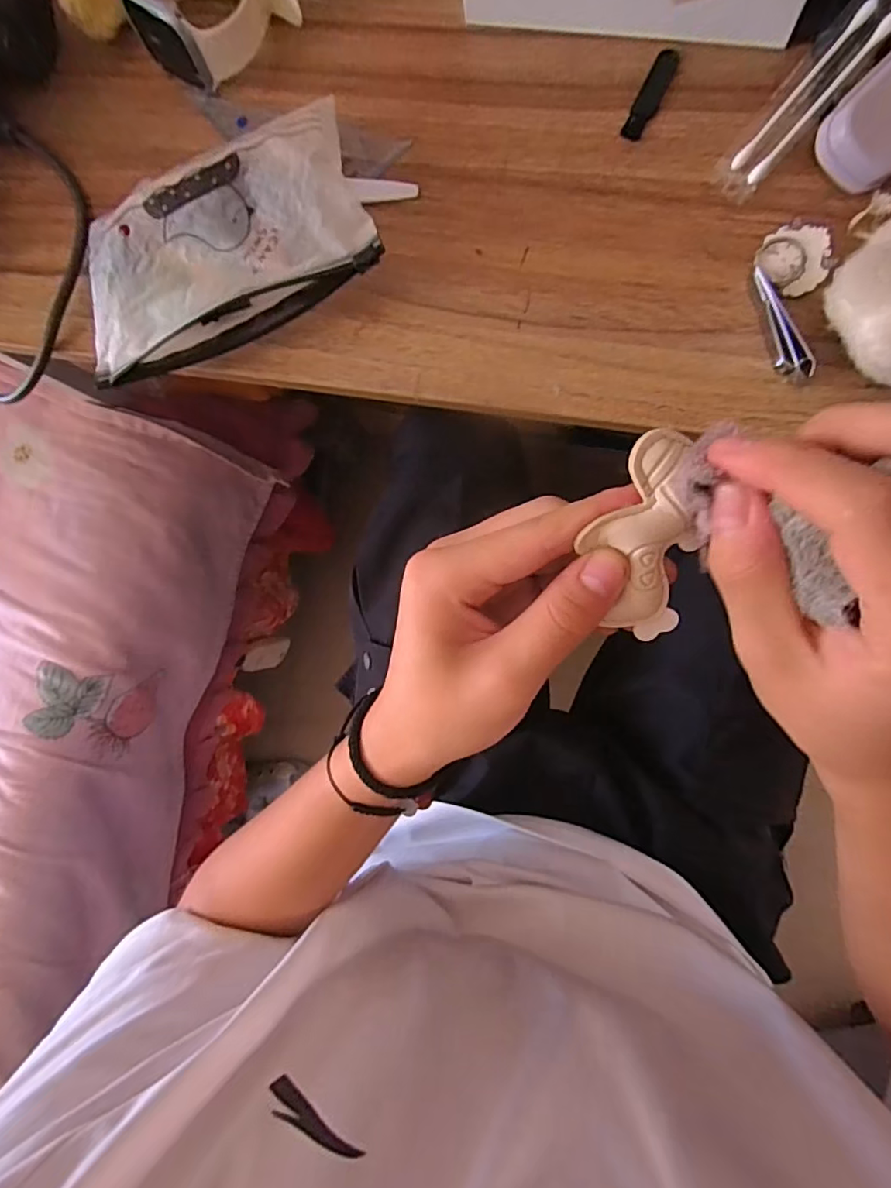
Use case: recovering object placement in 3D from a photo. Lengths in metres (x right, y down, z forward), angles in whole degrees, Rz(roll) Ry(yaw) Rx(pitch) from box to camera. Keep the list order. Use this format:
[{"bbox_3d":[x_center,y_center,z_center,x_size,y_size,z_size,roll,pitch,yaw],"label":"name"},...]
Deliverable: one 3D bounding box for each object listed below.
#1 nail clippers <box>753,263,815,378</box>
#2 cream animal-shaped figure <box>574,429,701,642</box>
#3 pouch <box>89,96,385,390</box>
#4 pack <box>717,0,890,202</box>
[{"bbox_3d":[0.155,-0.123,0.260,0.013,0.011,0.052,-25,85,7],"label":"nail clippers"},{"bbox_3d":[0.067,-0.017,0.191,0.036,0.009,0.073,0,115,9],"label":"cream animal-shaped figure"},{"bbox_3d":[-0.120,-0.179,0.296,0.161,0.034,0.087,-19,85,8],"label":"pouch"},{"bbox_3d":[0.167,-0.231,0.256,0.025,0.009,0.093,47,114,7],"label":"pack"}]

